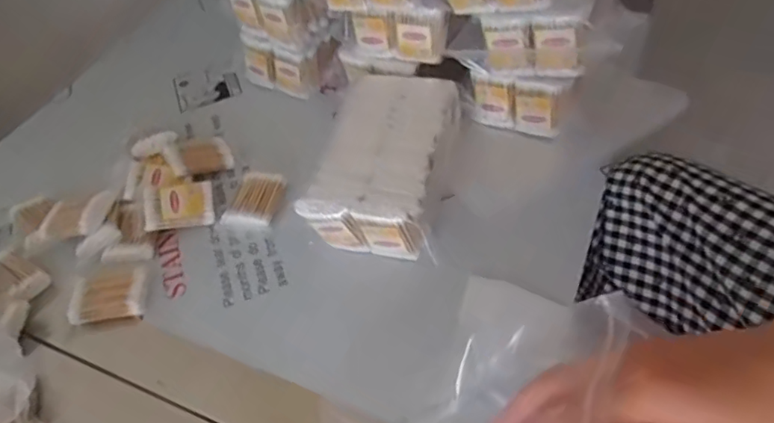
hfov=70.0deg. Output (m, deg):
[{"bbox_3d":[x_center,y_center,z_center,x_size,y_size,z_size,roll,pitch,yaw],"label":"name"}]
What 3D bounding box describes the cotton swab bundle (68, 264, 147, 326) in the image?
[{"bbox_3d":[-0.282,0.083,0.566,0.072,0.023,0.061,-11,46,0],"label":"cotton swab bundle"}]

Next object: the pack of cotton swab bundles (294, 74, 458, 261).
[{"bbox_3d":[0.002,-0.057,0.605,0.124,0.069,0.218,7,50,15],"label":"pack of cotton swab bundles"}]

